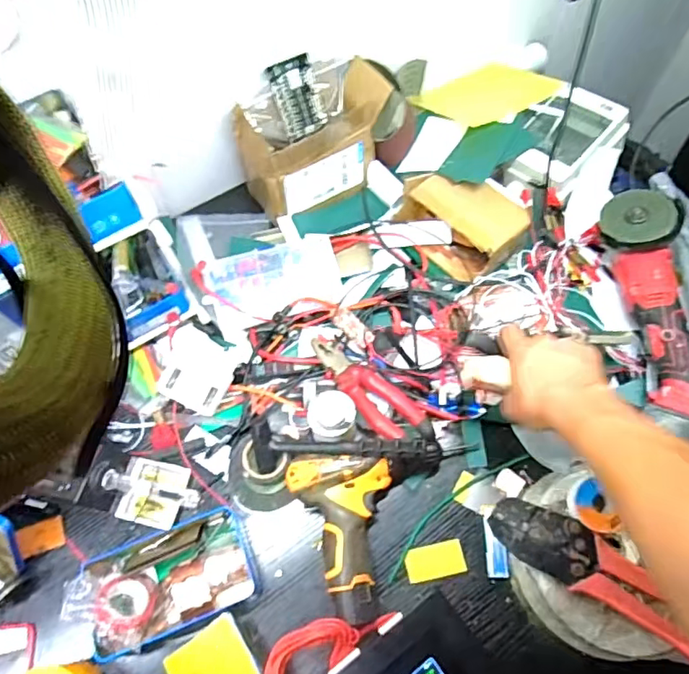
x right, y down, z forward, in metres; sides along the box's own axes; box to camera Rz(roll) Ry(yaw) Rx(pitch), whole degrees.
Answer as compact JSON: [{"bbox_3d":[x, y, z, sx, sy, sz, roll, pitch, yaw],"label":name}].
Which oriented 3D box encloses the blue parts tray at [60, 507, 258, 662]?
[{"bbox_3d":[-0.194,0.266,0.592,0.183,0.057,0.110,-19,66,-9],"label":"blue parts tray"}]

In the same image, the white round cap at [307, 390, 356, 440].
[{"bbox_3d":[-0.014,0.092,0.641,0.058,0.022,0.058,-6,60,10],"label":"white round cap"}]

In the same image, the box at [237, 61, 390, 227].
[{"bbox_3d":[-0.041,-0.272,0.767,0.206,0.140,0.106,-26,67,-12],"label":"box"}]

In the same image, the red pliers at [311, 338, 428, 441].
[{"bbox_3d":[0.020,0.064,0.679,0.179,0.038,0.062,39,70,17],"label":"red pliers"}]

